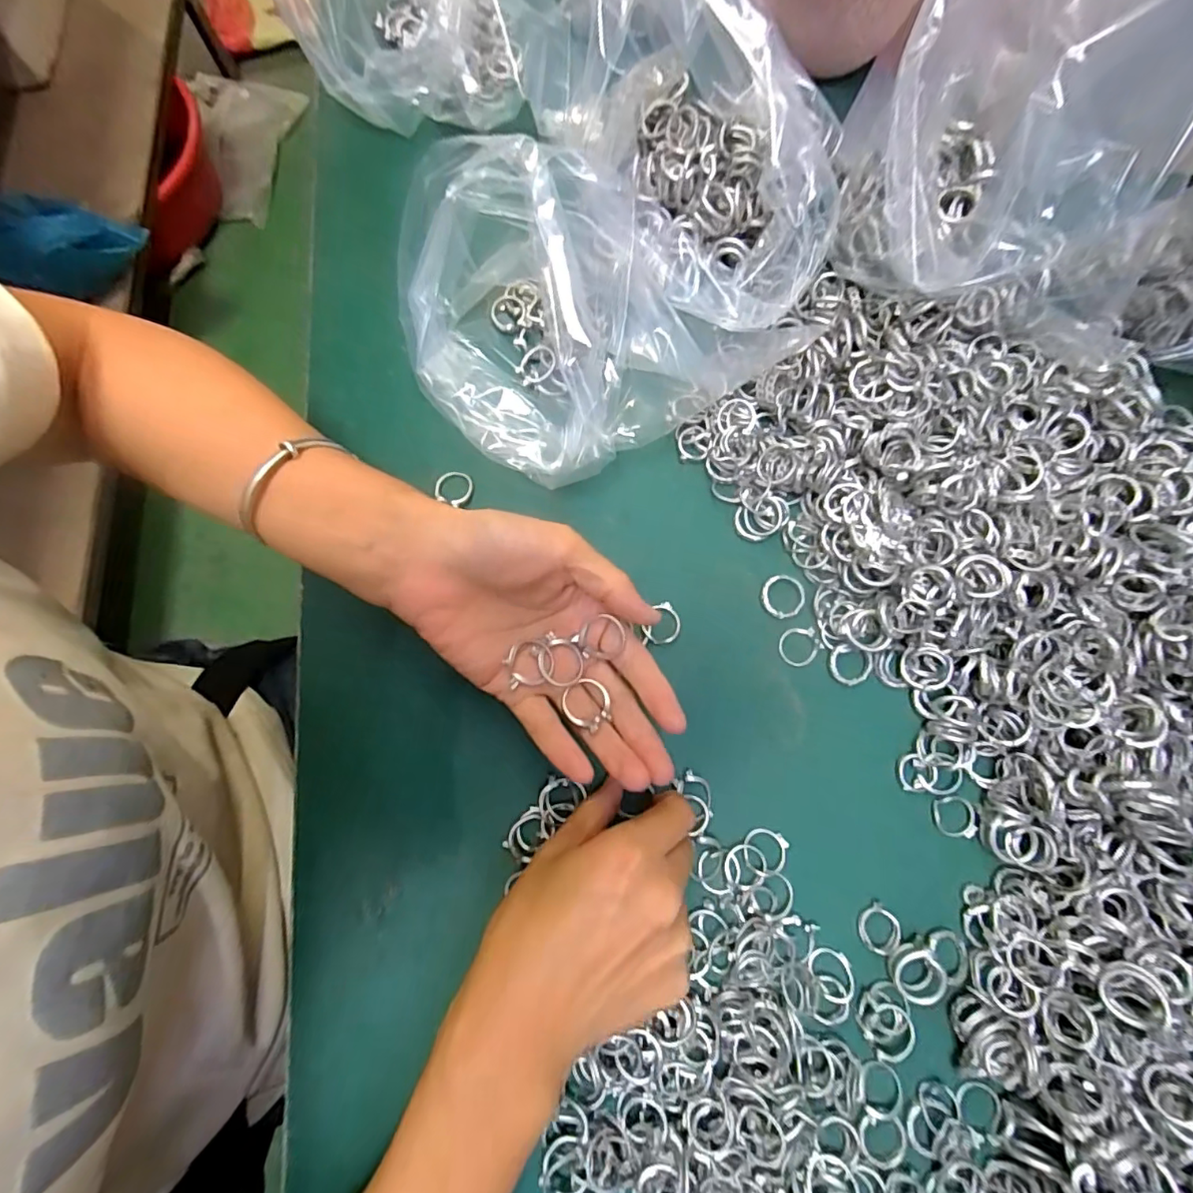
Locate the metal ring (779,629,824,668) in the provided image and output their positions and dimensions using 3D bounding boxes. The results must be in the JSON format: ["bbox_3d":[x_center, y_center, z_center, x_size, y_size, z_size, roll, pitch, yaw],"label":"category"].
[{"bbox_3d":[0.112,0.028,0.310,0.023,0.004,0.020,-21,79,-6],"label":"metal ring"}]

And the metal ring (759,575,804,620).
[{"bbox_3d":[0.105,0.000,0.316,0.025,0.004,0.023,0,77,-2],"label":"metal ring"}]

